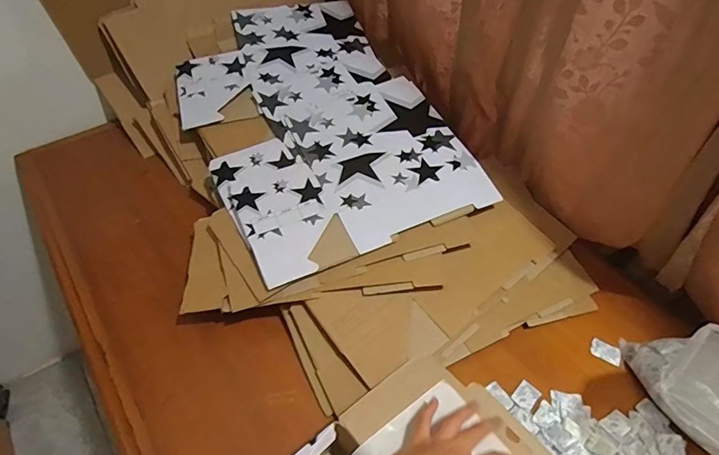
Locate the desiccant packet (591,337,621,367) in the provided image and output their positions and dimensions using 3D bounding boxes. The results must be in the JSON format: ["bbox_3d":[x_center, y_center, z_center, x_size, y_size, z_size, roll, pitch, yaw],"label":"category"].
[{"bbox_3d":[0.371,0.187,0.633,0.041,0.004,0.031,22,53,15],"label":"desiccant packet"}]

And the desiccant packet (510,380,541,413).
[{"bbox_3d":[0.233,0.236,0.587,0.029,0.004,0.039,38,59,26],"label":"desiccant packet"}]

